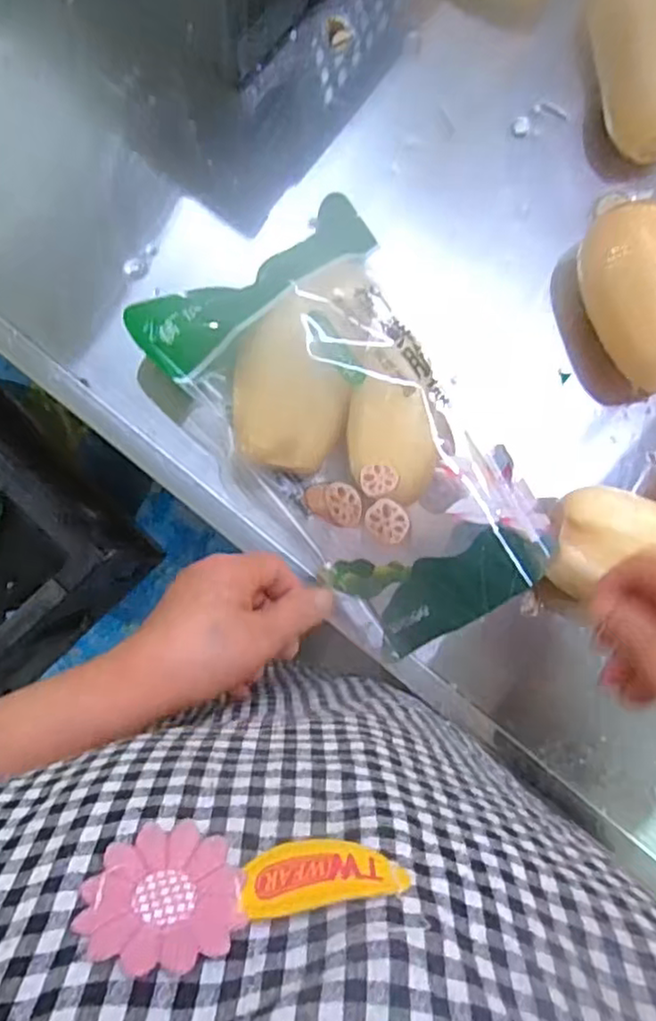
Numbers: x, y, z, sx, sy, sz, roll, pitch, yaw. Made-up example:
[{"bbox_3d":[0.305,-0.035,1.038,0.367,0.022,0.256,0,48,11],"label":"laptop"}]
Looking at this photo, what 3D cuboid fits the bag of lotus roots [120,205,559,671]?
[{"bbox_3d":[0.015,-0.052,0.423,0.159,0.088,0.272,-32,90,-2],"label":"bag of lotus roots"}]

